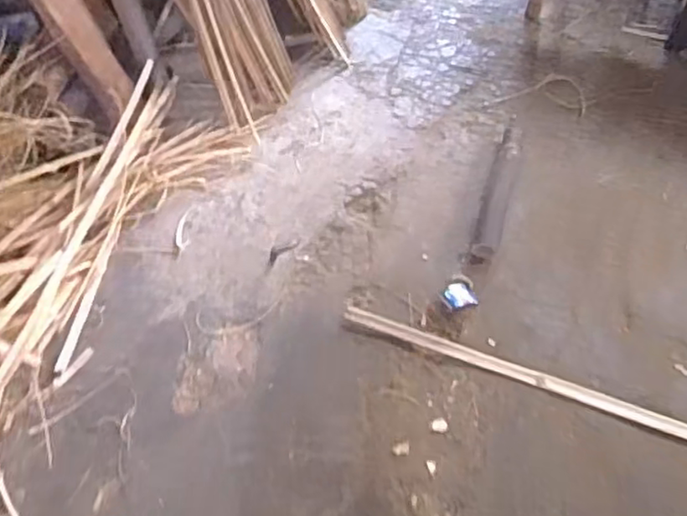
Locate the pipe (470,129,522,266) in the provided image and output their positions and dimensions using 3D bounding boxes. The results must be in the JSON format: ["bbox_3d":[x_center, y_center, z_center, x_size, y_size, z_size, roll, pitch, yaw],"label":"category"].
[{"bbox_3d":[0.440,-0.181,1.821,0.071,0.064,0.514,16,55,9],"label":"pipe"}]

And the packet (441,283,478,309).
[{"bbox_3d":[0.294,0.101,1.633,0.071,0.014,0.077,-20,57,-16],"label":"packet"}]

